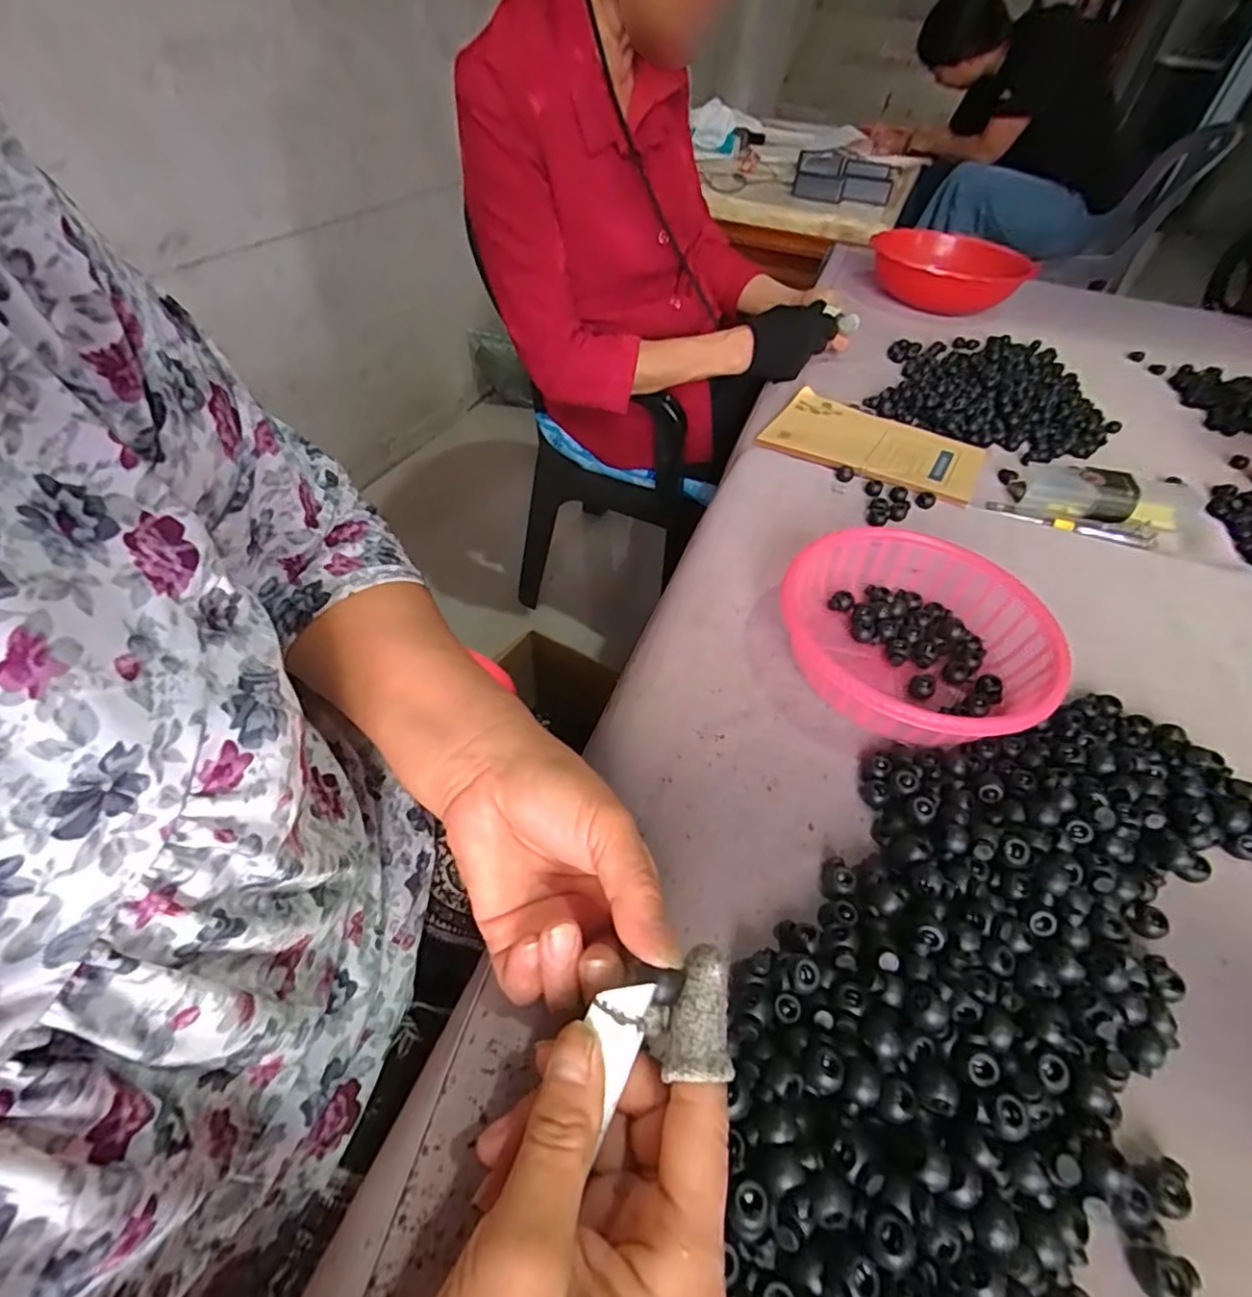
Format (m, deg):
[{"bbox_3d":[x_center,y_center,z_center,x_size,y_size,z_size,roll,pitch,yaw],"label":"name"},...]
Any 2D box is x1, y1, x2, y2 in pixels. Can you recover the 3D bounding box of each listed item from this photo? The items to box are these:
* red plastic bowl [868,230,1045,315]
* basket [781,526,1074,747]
[{"bbox_3d":[0.502,-0.592,0.966,0.228,0.077,0.213,16,48,9],"label":"red plastic bowl"},{"bbox_3d":[0.184,-0.005,0.396,0.164,0.051,0.170,17,48,9],"label":"basket"}]

